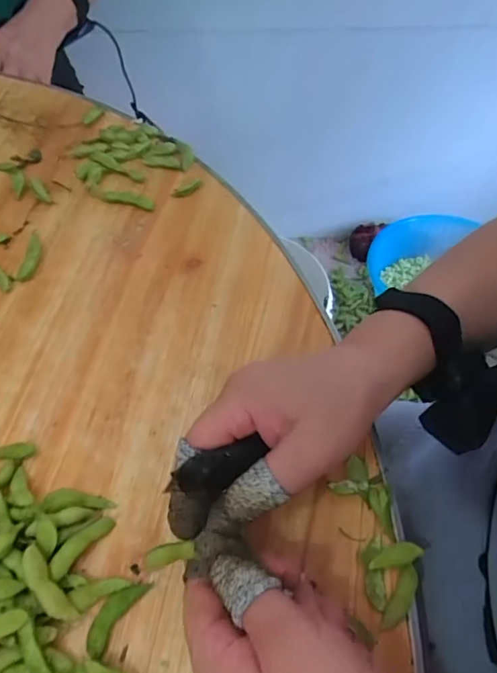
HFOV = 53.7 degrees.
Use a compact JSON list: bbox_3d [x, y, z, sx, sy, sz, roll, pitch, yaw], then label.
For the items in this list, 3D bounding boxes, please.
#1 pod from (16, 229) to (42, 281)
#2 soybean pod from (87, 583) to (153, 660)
[{"bbox_3d":[-0.190,-0.073,0.433,0.017,0.008,0.059,1,56,1],"label":"pod"},{"bbox_3d":[-0.075,0.156,0.276,0.015,0.004,0.043,28,60,18],"label":"soybean pod"}]

